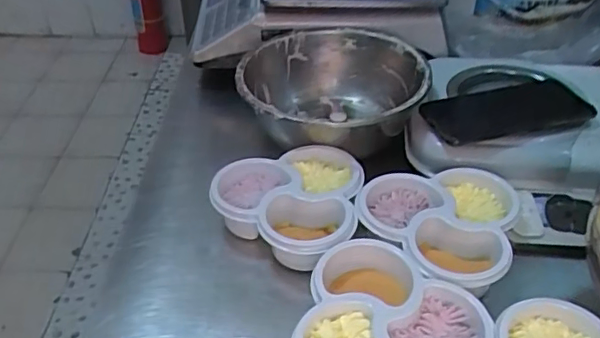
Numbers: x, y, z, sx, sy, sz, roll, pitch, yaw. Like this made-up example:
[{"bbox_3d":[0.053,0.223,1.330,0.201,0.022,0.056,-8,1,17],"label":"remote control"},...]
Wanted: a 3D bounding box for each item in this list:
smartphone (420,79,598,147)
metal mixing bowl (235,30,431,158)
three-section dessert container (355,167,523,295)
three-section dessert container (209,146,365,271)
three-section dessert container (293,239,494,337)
[{"bbox_3d":[0.220,-0.063,0.606,0.177,0.011,0.087,-9,41,-7],"label":"smartphone"},{"bbox_3d":[0.036,-0.082,0.647,0.201,0.077,0.207,0,39,0],"label":"metal mixing bowl"},{"bbox_3d":[0.119,0.048,0.506,0.133,0.039,0.135,0,39,0],"label":"three-section dessert container"},{"bbox_3d":[-0.012,0.032,0.537,0.133,0.045,0.138,0,39,0],"label":"three-section dessert container"},{"bbox_3d":[0.067,0.119,0.425,0.132,0.044,0.138,4,40,5],"label":"three-section dessert container"}]

